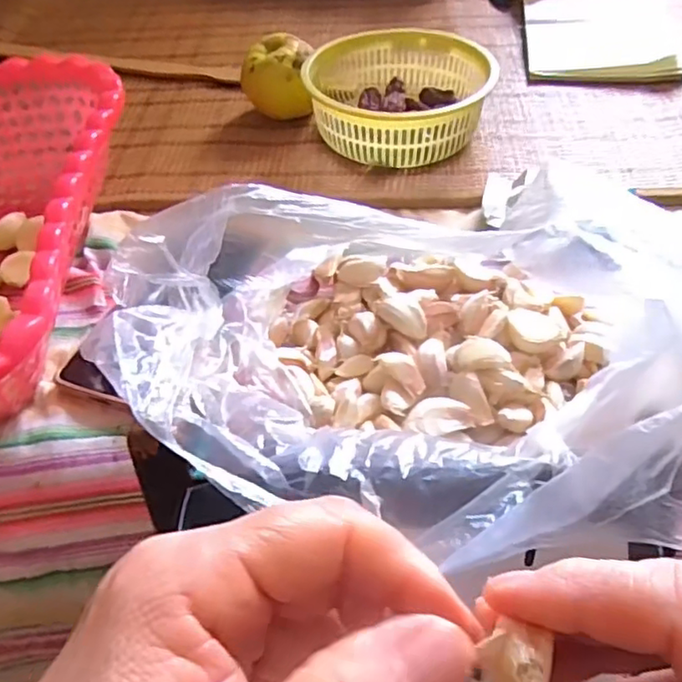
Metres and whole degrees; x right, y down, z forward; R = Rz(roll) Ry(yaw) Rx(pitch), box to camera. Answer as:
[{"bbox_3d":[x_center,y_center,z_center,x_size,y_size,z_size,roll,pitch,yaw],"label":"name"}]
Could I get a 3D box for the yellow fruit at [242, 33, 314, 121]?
[{"bbox_3d":[-0.053,-0.217,0.535,0.060,0.063,0.059,-11,50,-7],"label":"yellow fruit"}]

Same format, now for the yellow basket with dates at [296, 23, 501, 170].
[{"bbox_3d":[0.044,-0.219,0.534,0.148,0.053,0.159,-7,49,-4],"label":"yellow basket with dates"}]

